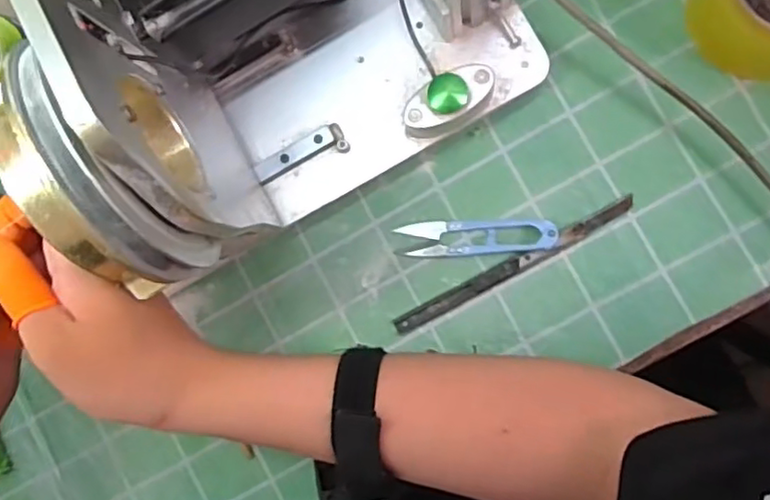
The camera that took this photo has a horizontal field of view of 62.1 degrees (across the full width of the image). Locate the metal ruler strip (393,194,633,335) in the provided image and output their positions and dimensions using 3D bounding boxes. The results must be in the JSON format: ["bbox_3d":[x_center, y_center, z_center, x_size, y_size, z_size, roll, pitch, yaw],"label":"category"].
[{"bbox_3d":[0.080,0.011,0.407,0.165,0.005,0.013,-29,84,6],"label":"metal ruler strip"}]

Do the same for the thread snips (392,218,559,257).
[{"bbox_3d":[0.058,-0.008,0.408,0.099,0.011,0.023,-2,87,8],"label":"thread snips"}]

